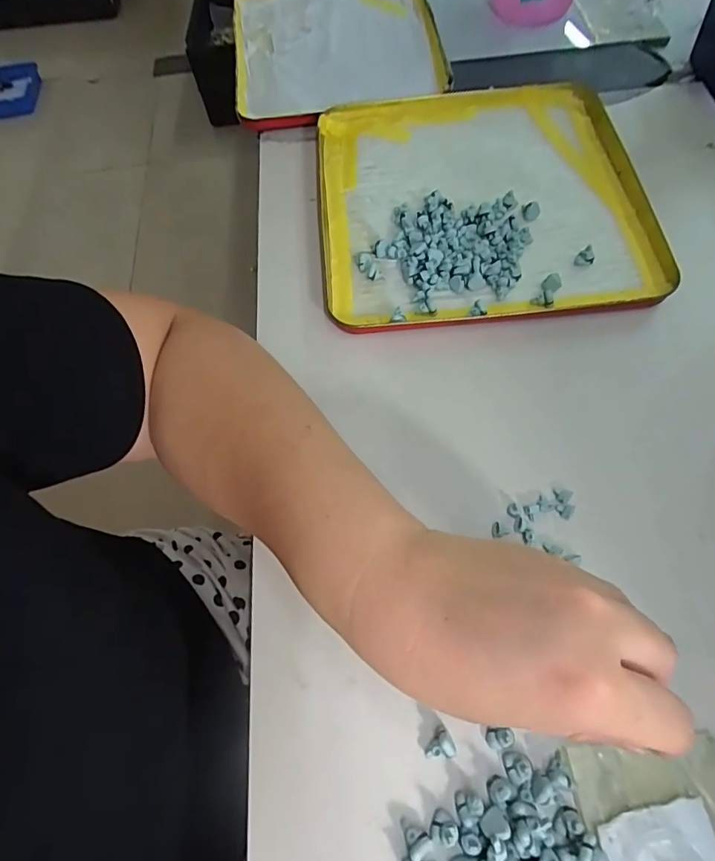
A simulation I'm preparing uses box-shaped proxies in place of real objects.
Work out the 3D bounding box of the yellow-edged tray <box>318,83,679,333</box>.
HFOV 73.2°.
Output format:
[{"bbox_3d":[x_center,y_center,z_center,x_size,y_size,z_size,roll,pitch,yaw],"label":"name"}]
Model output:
[{"bbox_3d":[0.095,-0.184,0.377,0.242,0.015,0.243,-4,64,1],"label":"yellow-edged tray"}]

